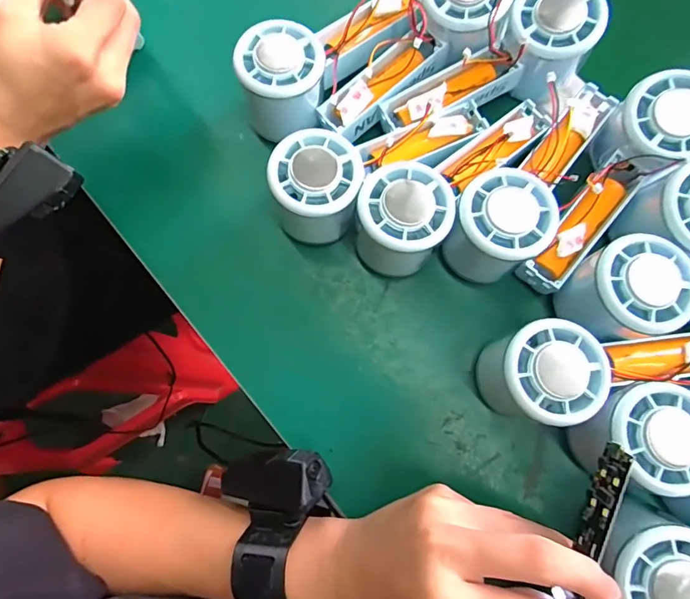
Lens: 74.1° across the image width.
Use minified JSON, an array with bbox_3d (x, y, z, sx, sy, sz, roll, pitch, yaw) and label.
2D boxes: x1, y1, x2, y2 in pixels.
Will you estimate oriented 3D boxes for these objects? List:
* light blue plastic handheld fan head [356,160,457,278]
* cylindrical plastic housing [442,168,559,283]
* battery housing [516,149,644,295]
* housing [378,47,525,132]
[{"bbox_3d":[0.037,-0.050,0.294,0.054,0.060,0.056,0,78,1],"label":"light blue plastic handheld fan head"},{"bbox_3d":[0.096,-0.044,0.294,0.054,0.060,0.058,0,78,1],"label":"cylindrical plastic housing"},{"bbox_3d":[0.153,-0.049,0.297,0.026,0.039,0.094,38,81,8],"label":"battery housing"},{"bbox_3d":[0.070,-0.145,0.312,0.093,0.019,0.031,-23,79,-4],"label":"housing"}]

